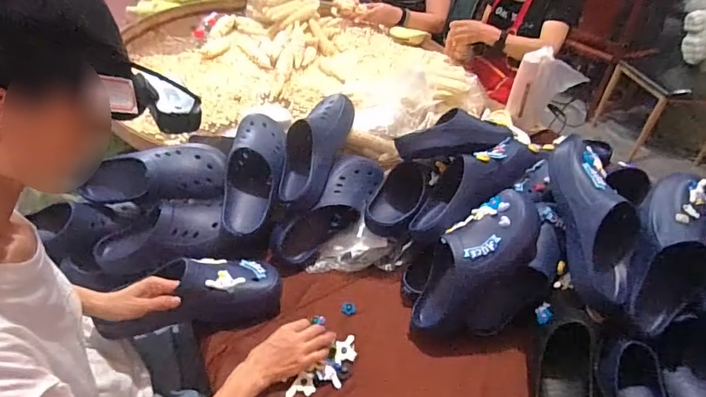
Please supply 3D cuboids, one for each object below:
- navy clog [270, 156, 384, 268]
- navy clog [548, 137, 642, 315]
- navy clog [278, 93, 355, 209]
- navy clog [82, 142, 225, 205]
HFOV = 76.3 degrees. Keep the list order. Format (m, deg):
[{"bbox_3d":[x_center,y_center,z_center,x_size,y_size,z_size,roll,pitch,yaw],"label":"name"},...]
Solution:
[{"bbox_3d":[-0.045,0.018,0.918,0.102,0.089,0.287,35,73,32],"label":"navy clog"},{"bbox_3d":[0.408,0.032,0.741,0.114,0.091,0.296,-2,70,-9],"label":"navy clog"},{"bbox_3d":[-0.078,-0.115,0.920,0.100,0.082,0.282,17,68,14],"label":"navy clog"},{"bbox_3d":[-0.397,-0.044,0.897,0.276,0.084,0.113,-6,39,-13],"label":"navy clog"}]

